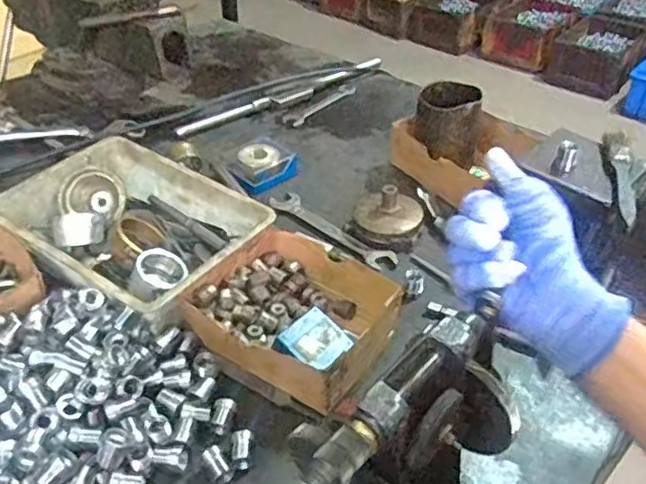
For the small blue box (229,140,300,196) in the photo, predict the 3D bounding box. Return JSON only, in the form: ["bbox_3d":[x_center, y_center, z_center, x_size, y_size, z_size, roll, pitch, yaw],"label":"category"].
[{"bbox_3d":[-0.078,-0.092,0.804,0.068,0.033,0.076,26,45,27],"label":"small blue box"}]

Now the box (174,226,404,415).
[{"bbox_3d":[-0.024,0.063,0.594,0.171,0.052,0.145,22,43,23],"label":"box"}]

